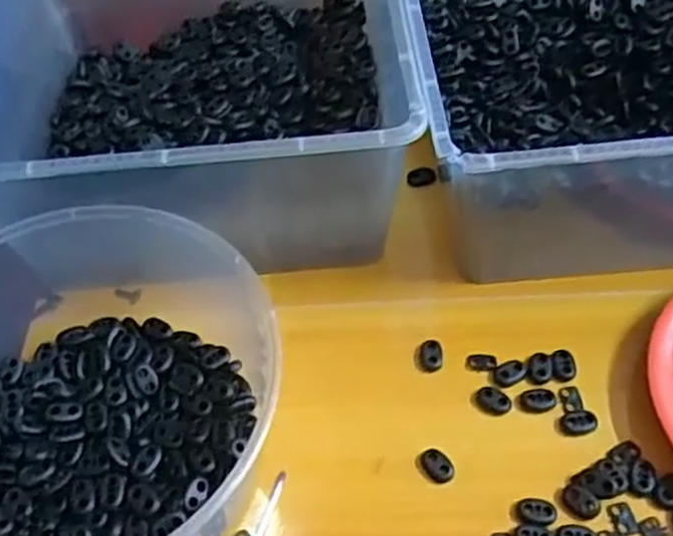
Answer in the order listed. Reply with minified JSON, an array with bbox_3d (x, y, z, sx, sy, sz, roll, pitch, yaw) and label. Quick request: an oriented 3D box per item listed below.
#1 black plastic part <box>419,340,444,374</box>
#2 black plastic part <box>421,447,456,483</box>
[{"bbox_3d":[0.062,0.057,0.495,0.015,0.006,0.020,2,53,6],"label":"black plastic part"},{"bbox_3d":[0.060,0.117,0.451,0.015,0.007,0.021,-27,55,-16],"label":"black plastic part"}]

